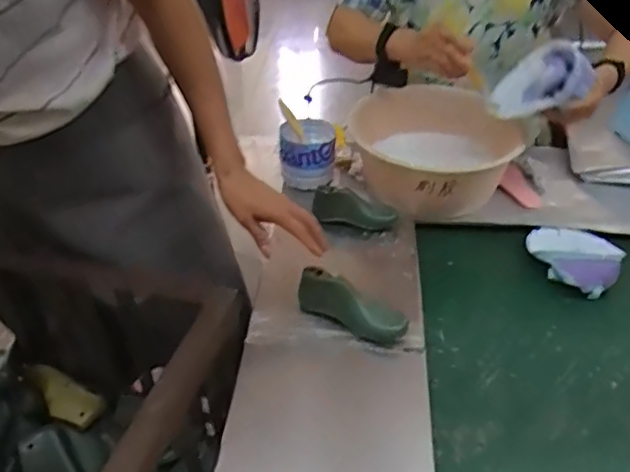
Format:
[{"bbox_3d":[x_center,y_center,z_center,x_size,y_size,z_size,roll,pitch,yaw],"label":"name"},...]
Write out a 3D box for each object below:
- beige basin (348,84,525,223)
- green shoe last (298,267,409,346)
[{"bbox_3d":[0.202,-0.133,1.049,0.295,0.161,0.233,7,39,11],"label":"beige basin"},{"bbox_3d":[0.046,0.094,0.802,0.160,0.072,0.050,15,41,21],"label":"green shoe last"}]

